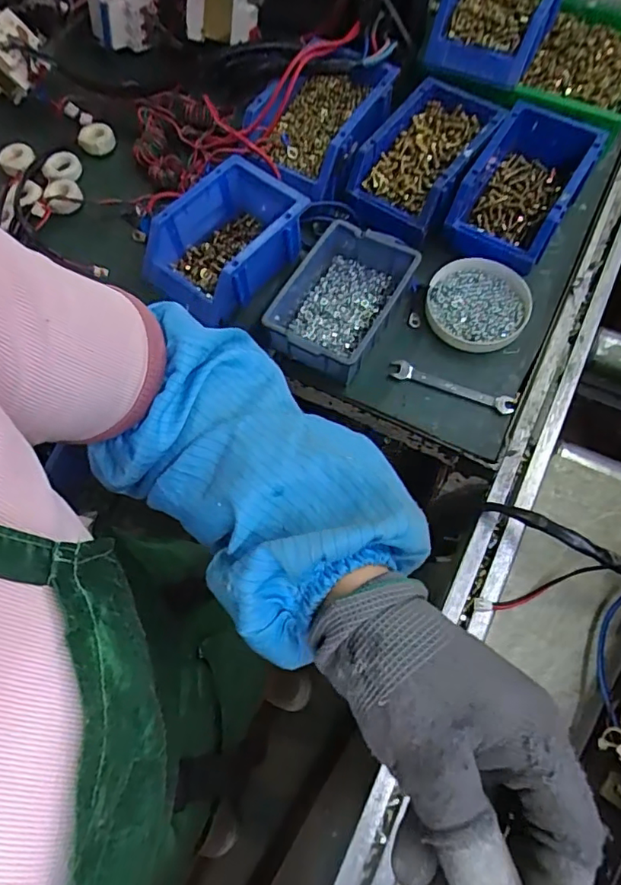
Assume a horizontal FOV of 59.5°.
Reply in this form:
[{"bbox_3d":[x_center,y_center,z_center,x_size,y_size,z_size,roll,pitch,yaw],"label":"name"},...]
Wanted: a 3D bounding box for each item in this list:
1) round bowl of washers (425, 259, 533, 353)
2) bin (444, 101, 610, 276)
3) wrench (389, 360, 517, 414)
[{"bbox_3d":[0.174,-0.143,0.566,0.102,0.017,0.105,-1,67,2],"label":"round bowl of washers"},{"bbox_3d":[0.228,-0.272,0.583,0.107,0.059,0.180,29,71,14],"label":"bin"},{"bbox_3d":[0.140,-0.056,0.539,0.123,0.005,0.019,19,69,10],"label":"wrench"}]

